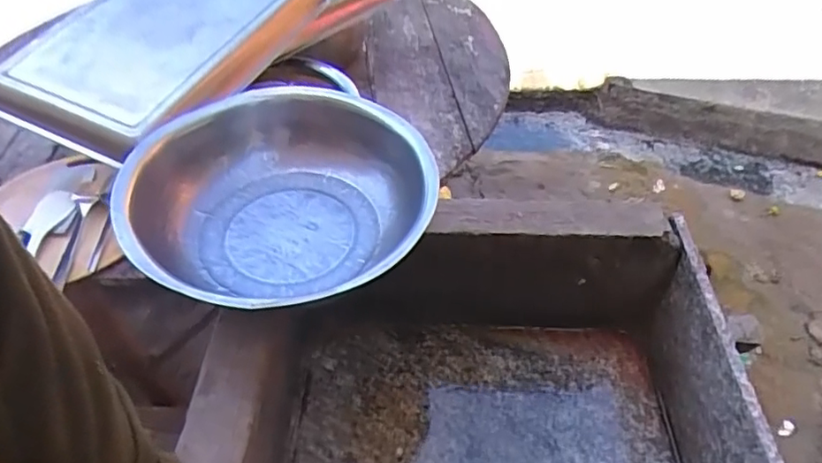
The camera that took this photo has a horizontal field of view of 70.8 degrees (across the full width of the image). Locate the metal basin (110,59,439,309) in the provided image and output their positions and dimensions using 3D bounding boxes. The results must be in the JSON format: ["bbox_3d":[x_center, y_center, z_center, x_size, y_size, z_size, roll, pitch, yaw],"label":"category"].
[{"bbox_3d":[-0.153,-0.042,0.715,0.346,0.123,0.345,0,47,0],"label":"metal basin"}]

